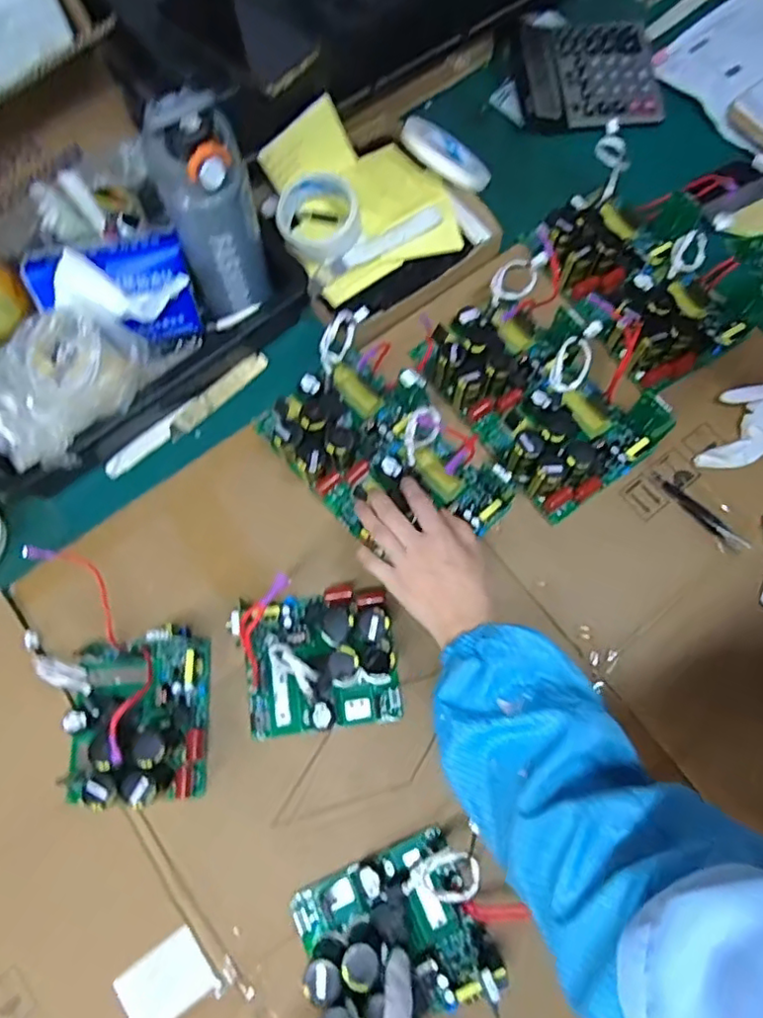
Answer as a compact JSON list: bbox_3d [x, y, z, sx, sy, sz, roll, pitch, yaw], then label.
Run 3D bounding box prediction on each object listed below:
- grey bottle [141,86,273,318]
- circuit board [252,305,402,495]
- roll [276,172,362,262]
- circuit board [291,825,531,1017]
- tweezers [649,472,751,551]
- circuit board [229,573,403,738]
[{"bbox_3d":[-0.153,-0.266,0.554,0.079,0.196,0.065,-21,74,-5],"label":"grey bottle"},{"bbox_3d":[-0.040,-0.104,0.612,0.115,0.062,0.160,42,78,12],"label":"circuit board"},{"bbox_3d":[-0.067,-0.315,0.658,0.088,0.036,0.083,0,73,1],"label":"roll"},{"bbox_3d":[0.022,0.338,0.476,0.164,0.072,0.128,-25,74,-7],"label":"circuit board"},{"bbox_3d":[0.312,0.003,0.603,0.019,0.009,0.109,-42,77,-11],"label":"tweezers"},{"bbox_3d":[-0.059,0.128,0.546,0.140,0.054,0.130,-7,73,-1],"label":"circuit board"}]

